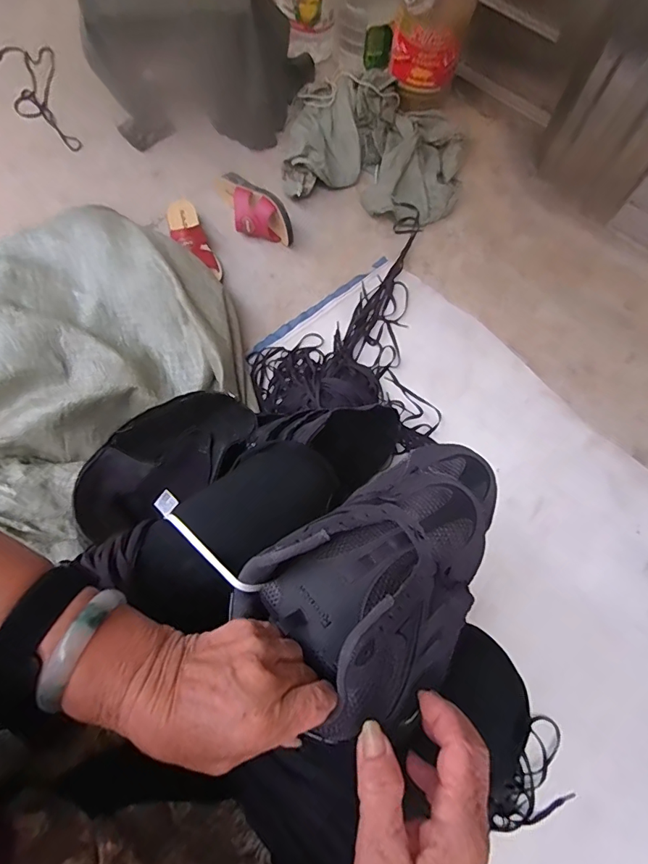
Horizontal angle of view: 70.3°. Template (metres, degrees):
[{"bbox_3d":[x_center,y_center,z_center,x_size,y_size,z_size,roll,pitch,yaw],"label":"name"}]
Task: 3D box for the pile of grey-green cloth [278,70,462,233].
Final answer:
[{"bbox_3d":[0.121,-0.650,1.048,0.400,0.076,0.340,11,72,1],"label":"pile of grey-green cloth"}]

